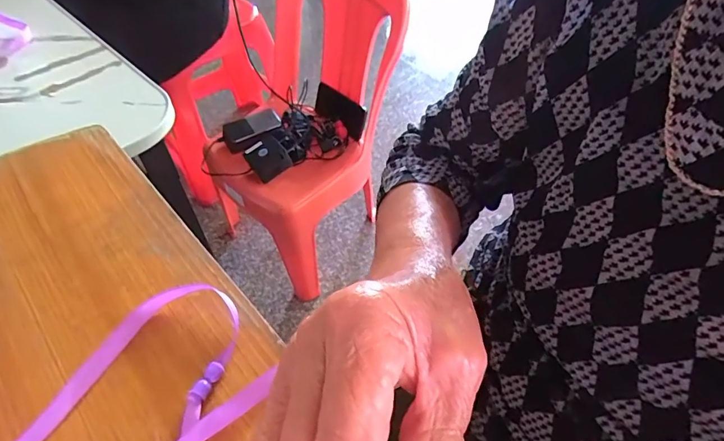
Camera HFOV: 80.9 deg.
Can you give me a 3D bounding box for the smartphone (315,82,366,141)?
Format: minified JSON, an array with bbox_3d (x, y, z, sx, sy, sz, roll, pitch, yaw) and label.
[{"bbox_3d":[-0.050,-0.280,1.089,0.078,0.168,0.013,-56,38,7],"label":"smartphone"}]

